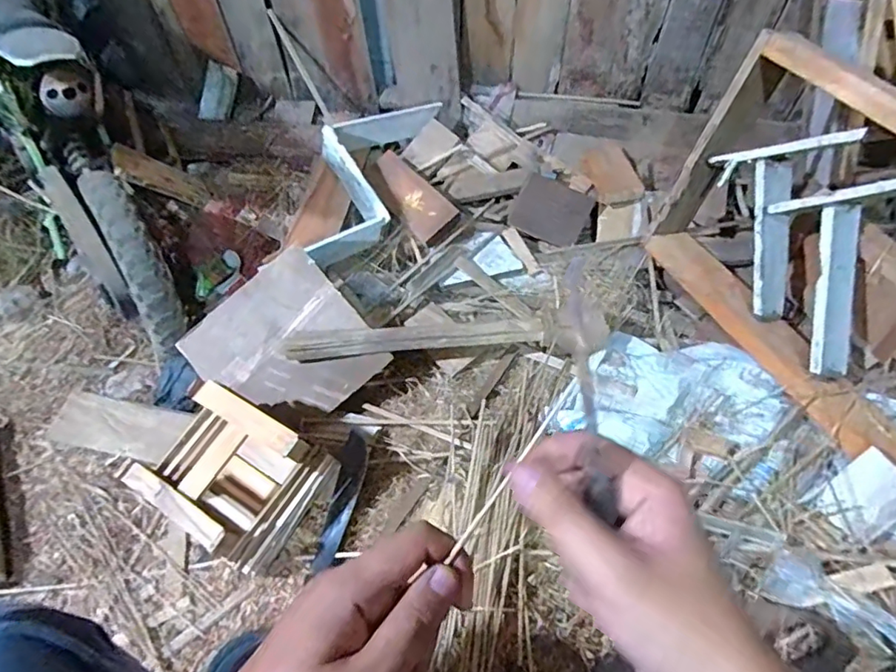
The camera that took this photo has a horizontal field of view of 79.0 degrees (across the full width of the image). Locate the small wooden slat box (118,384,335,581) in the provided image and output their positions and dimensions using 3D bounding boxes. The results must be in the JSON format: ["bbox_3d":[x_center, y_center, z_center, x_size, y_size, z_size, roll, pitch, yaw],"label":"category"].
[{"bbox_3d":[-0.324,0.212,0.818,0.210,0.187,0.182,27,60,21],"label":"small wooden slat box"}]

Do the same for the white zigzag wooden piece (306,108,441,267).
[{"bbox_3d":[-0.191,-0.358,1.192,0.206,0.112,0.490,11,56,12],"label":"white zigzag wooden piece"}]

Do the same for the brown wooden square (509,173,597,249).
[{"bbox_3d":[0.228,-0.273,1.203,0.154,0.128,0.014,27,24,7],"label":"brown wooden square"}]

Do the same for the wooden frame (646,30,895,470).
[{"bbox_3d":[0.588,-0.122,0.819,0.114,0.426,0.619,-12,53,-24],"label":"wooden frame"}]

